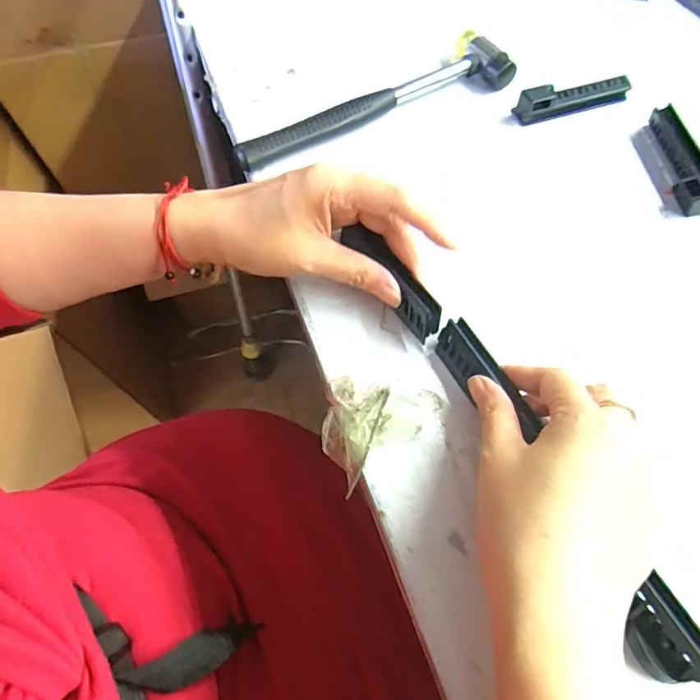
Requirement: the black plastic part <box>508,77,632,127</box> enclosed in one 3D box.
[{"bbox_3d":[0.182,-0.204,0.379,0.095,0.017,0.019,-14,63,-6],"label":"black plastic part"}]

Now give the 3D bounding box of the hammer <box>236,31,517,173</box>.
[{"bbox_3d":[0.020,-0.198,0.378,0.234,0.022,0.049,-23,64,-10],"label":"hammer"}]

